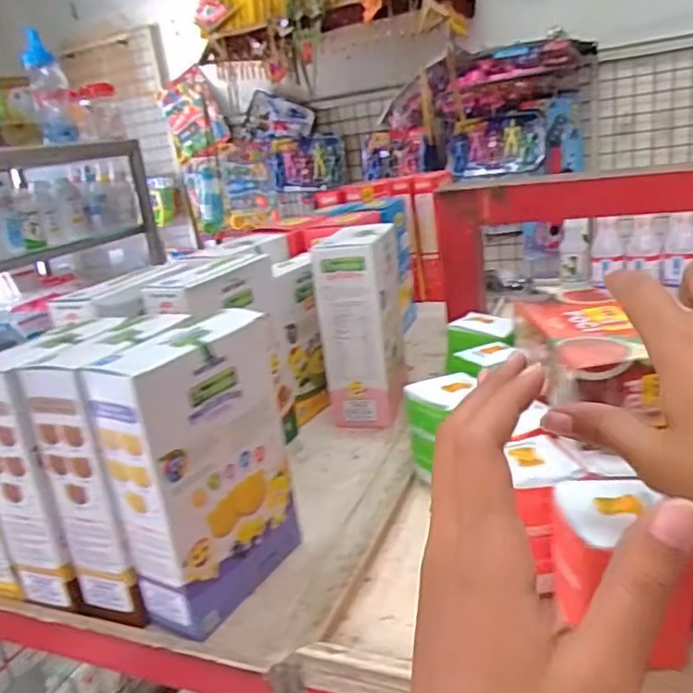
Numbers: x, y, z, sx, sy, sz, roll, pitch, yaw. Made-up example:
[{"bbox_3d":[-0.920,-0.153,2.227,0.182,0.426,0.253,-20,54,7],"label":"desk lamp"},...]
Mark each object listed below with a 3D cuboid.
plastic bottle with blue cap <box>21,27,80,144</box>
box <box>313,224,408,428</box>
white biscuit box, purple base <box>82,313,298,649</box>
[{"bbox_3d":[-0.779,-0.671,1.594,0.093,0.253,0.080,-13,19,-15],"label":"plastic bottle with blue cap"},{"bbox_3d":[0.018,-0.022,0.573,0.067,0.164,0.103,-3,19,14],"label":"box"},{"bbox_3d":[-0.078,0.067,0.351,0.038,0.154,0.103,4,22,31],"label":"white biscuit box, purple base"}]

